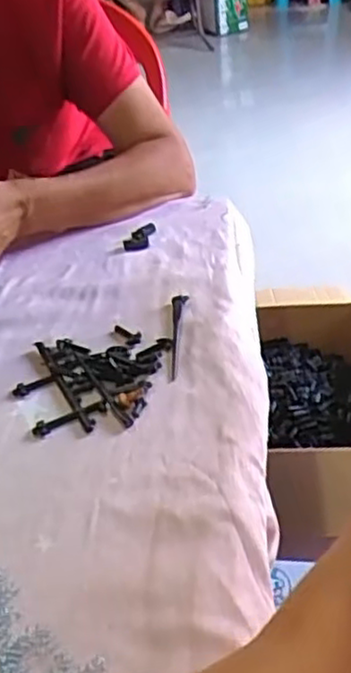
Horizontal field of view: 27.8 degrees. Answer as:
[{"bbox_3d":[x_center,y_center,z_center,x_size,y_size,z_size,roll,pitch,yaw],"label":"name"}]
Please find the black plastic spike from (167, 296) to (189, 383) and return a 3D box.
[{"bbox_3d":[0.002,-0.001,0.619,0.014,0.008,0.119,-3,37,5],"label":"black plastic spike"}]

